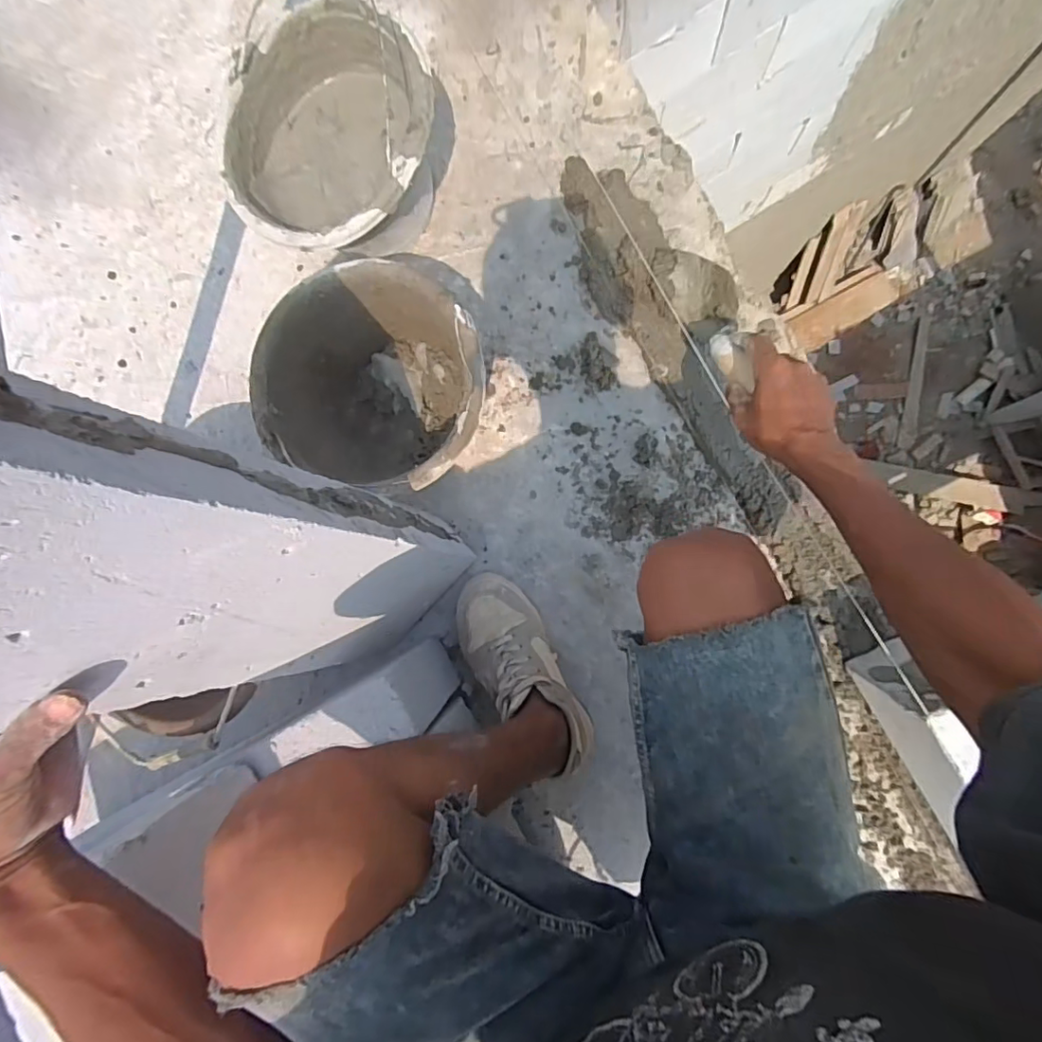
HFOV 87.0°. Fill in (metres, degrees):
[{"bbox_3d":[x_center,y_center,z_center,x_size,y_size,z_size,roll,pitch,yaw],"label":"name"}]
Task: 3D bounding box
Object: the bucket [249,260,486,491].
[{"bbox_3d":[-0.154,-0.161,0.666,0.242,0.182,0.222,3,90,8],"label":"bucket"}]

